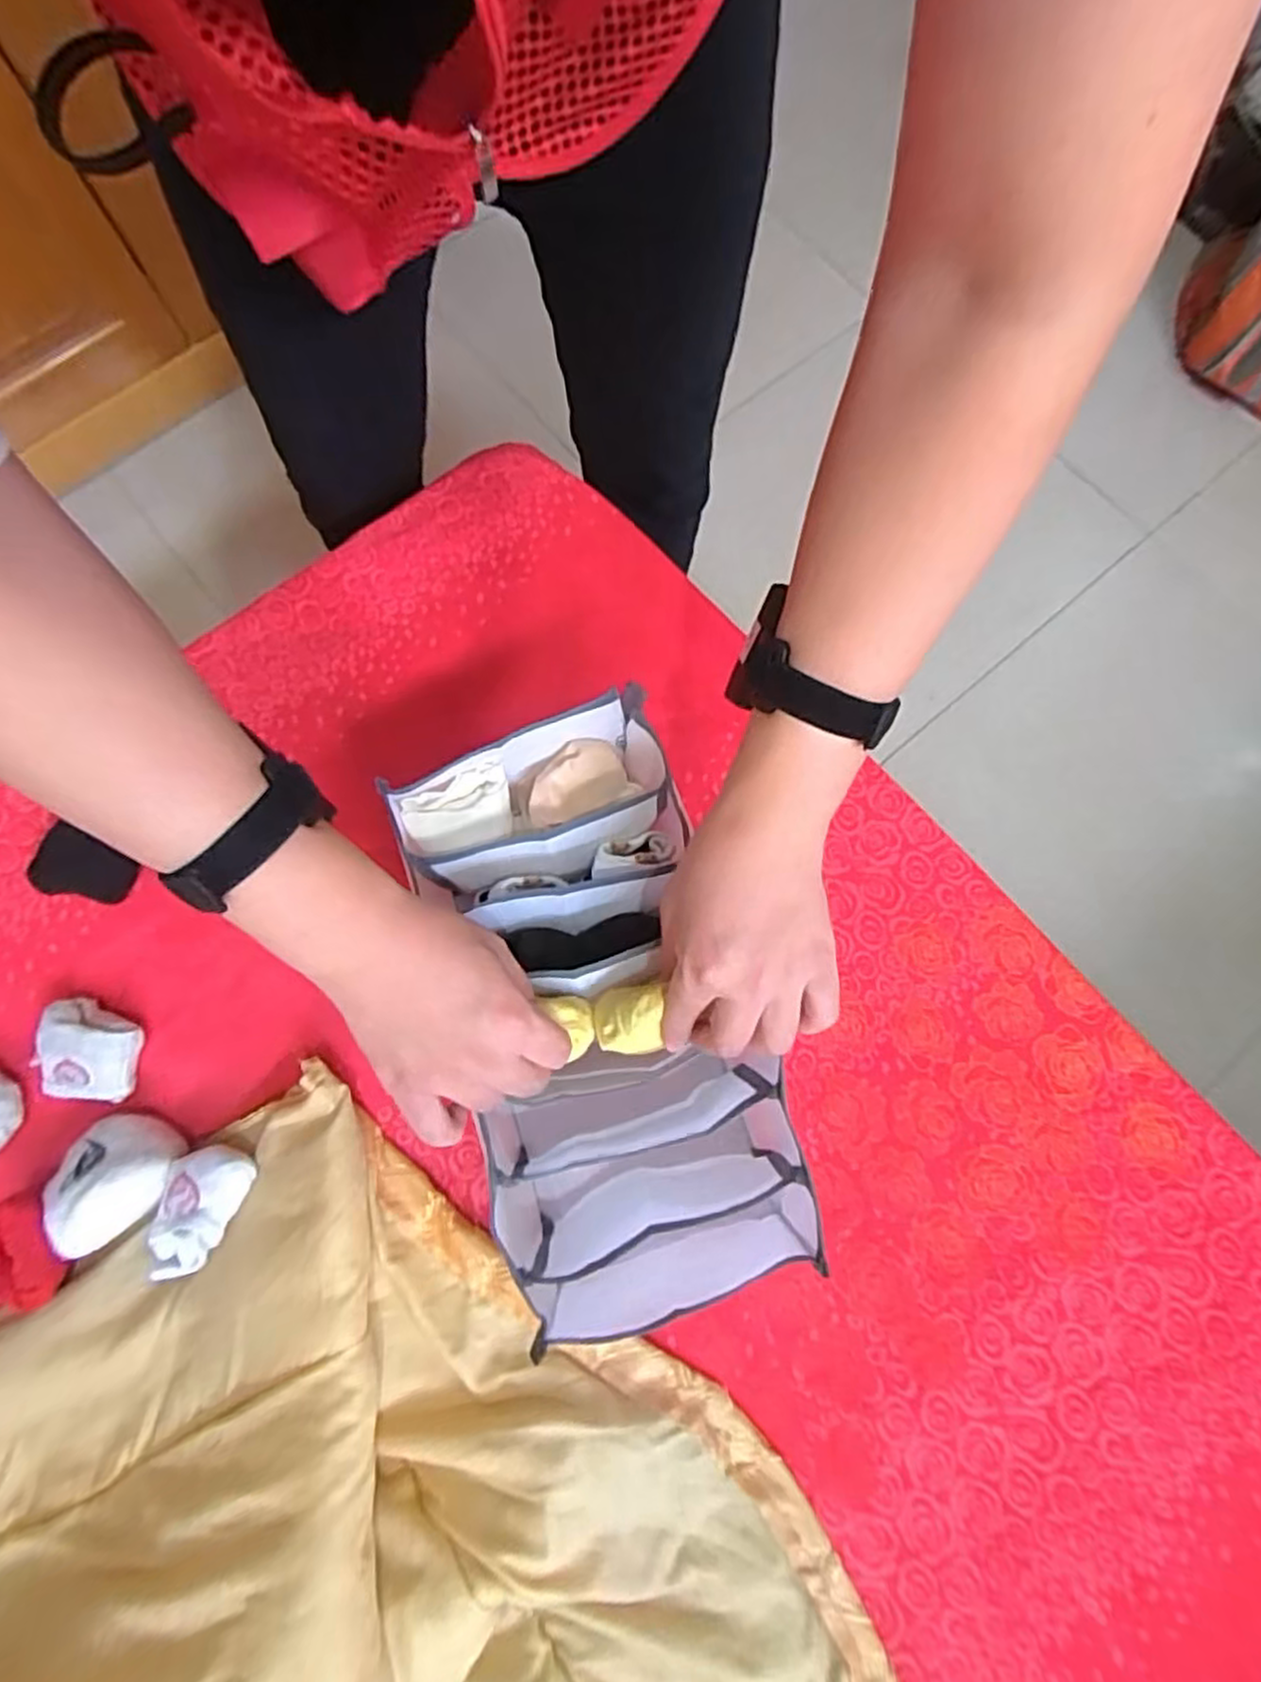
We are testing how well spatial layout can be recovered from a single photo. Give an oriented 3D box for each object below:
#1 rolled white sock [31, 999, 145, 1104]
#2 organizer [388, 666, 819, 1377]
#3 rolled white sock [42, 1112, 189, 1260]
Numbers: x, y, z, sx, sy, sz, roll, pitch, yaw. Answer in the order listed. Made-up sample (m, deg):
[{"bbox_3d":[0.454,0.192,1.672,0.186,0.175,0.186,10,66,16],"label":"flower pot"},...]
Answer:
[{"bbox_3d":[-0.393,0.150,0.535,0.073,0.036,0.065,8,76,2],"label":"rolled white sock"},{"bbox_3d":[-0.022,0.119,0.497,0.202,0.112,0.398,-14,91,-2],"label":"organizer"},{"bbox_3d":[-0.351,0.230,0.502,0.069,0.056,0.085,26,77,6],"label":"rolled white sock"}]

